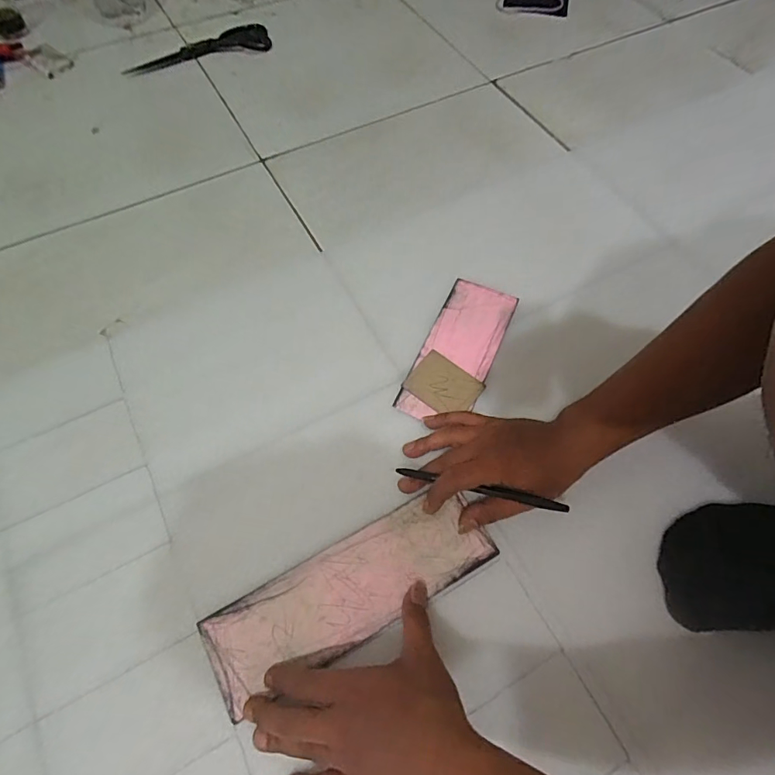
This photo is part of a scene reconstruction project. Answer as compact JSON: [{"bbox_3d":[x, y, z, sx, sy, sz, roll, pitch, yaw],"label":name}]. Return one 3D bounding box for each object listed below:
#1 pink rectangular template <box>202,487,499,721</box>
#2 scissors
[{"bbox_3d":[-0.030,0.170,0.391,0.244,0.004,0.081,-23,67,-13],"label":"pink rectangular template"},{"bbox_3d":[-0.309,-0.552,0.738,0.230,0.017,0.064,-18,66,-11],"label":"scissors"}]

